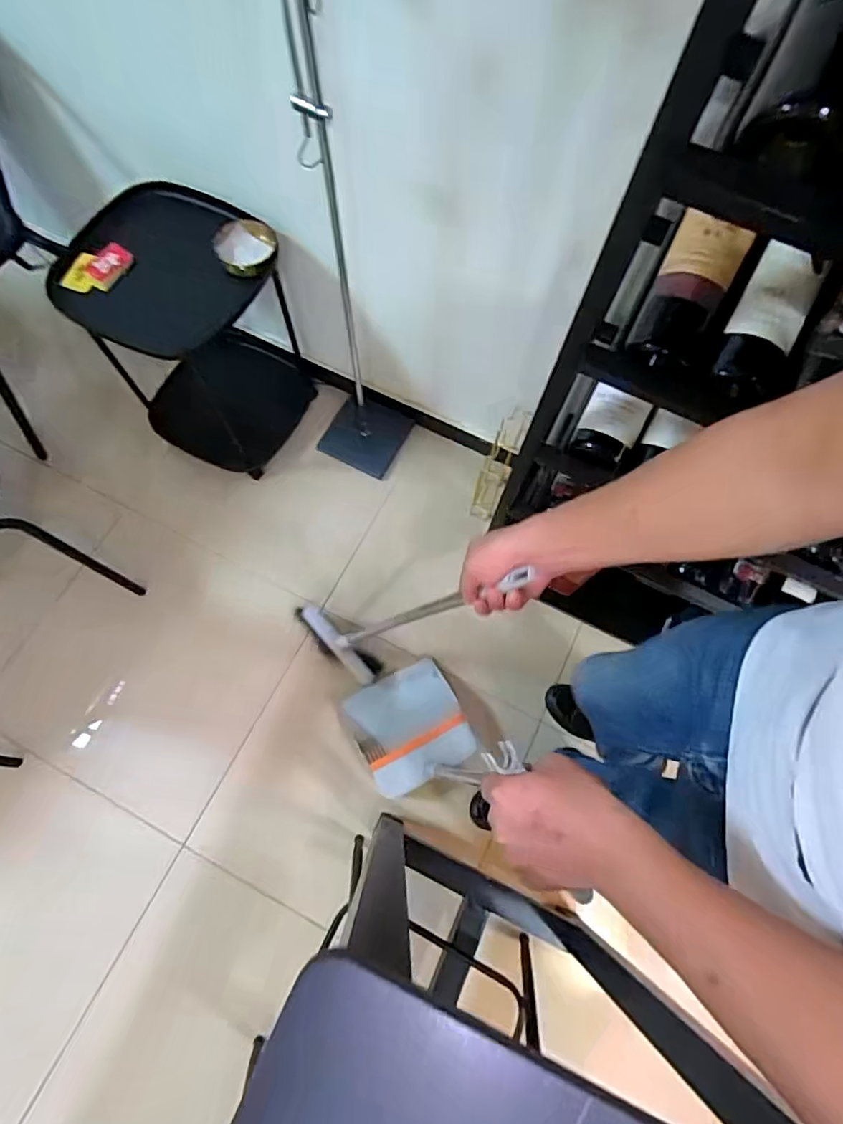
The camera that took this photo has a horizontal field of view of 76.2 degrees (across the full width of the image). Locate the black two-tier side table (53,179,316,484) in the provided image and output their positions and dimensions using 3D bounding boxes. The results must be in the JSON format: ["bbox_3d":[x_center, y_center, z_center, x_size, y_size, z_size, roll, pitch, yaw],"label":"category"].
[{"bbox_3d":[-0.552,-0.530,1.302,0.440,0.485,0.412,26,73,7],"label":"black two-tier side table"}]

